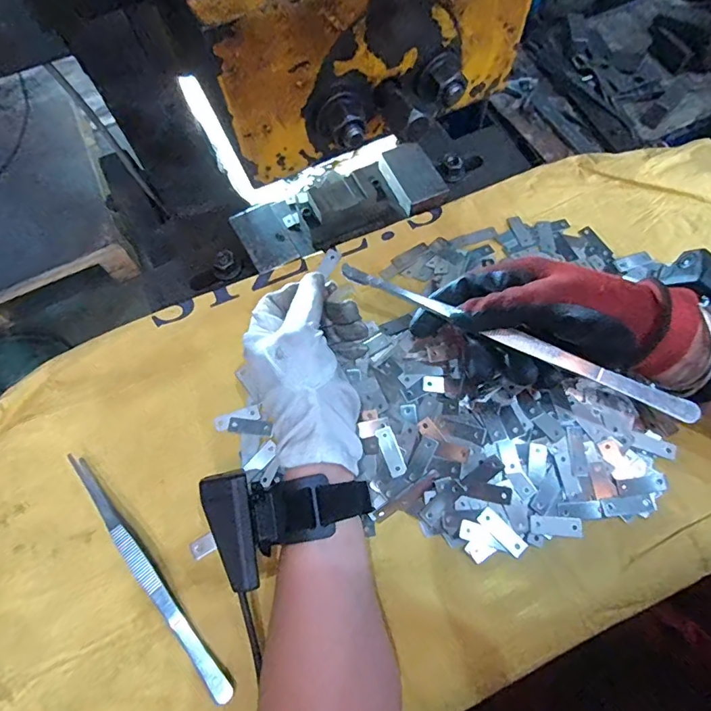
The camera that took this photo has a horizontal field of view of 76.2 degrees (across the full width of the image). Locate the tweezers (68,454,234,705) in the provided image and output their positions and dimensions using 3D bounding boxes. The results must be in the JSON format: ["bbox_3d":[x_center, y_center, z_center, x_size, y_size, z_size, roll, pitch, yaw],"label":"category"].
[{"bbox_3d":[-0.142,0.144,0.304,0.012,0.017,0.190,-39,70,-13],"label":"tweezers"}]

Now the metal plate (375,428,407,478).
[{"bbox_3d":[0.026,0.070,0.333,0.013,0.004,0.035,-18,67,-5],"label":"metal plate"}]

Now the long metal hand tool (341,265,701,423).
[{"bbox_3d":[0.105,-0.012,0.310,0.250,0.010,0.010,25,70,8],"label":"long metal hand tool"}]

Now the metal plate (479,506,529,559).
[{"bbox_3d":[0.101,0.121,0.310,0.013,0.004,0.035,-41,70,-14],"label":"metal plate"}]

